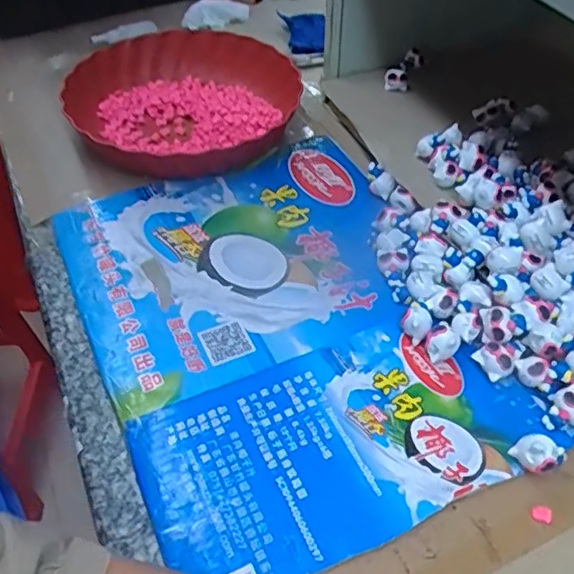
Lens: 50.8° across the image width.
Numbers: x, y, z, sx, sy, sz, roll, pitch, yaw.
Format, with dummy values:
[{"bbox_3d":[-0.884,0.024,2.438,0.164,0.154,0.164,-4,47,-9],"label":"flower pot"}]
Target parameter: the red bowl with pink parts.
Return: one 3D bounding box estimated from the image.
[{"bbox_3d":[-0.114,-0.198,0.648,0.218,0.059,0.218,0,45,0],"label":"red bowl with pink parts"}]

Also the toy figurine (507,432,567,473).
[{"bbox_3d":[0.159,0.105,0.381,0.027,0.029,0.022,-19,49,-18],"label":"toy figurine"}]

